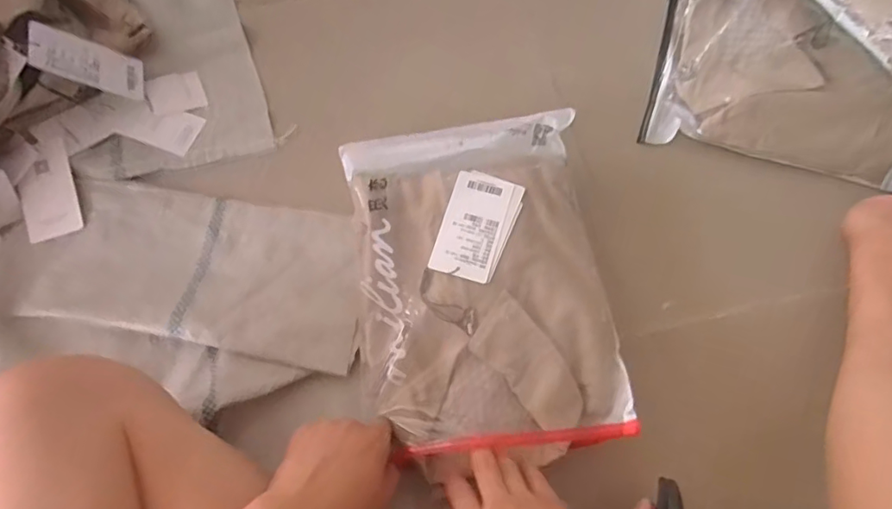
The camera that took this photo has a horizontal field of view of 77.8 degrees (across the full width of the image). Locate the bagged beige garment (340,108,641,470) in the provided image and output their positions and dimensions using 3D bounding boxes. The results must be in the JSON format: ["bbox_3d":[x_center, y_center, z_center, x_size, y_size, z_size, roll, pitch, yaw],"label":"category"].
[{"bbox_3d":[0.032,0.015,0.590,0.258,0.052,0.360,-6,66,-3],"label":"bagged beige garment"}]

